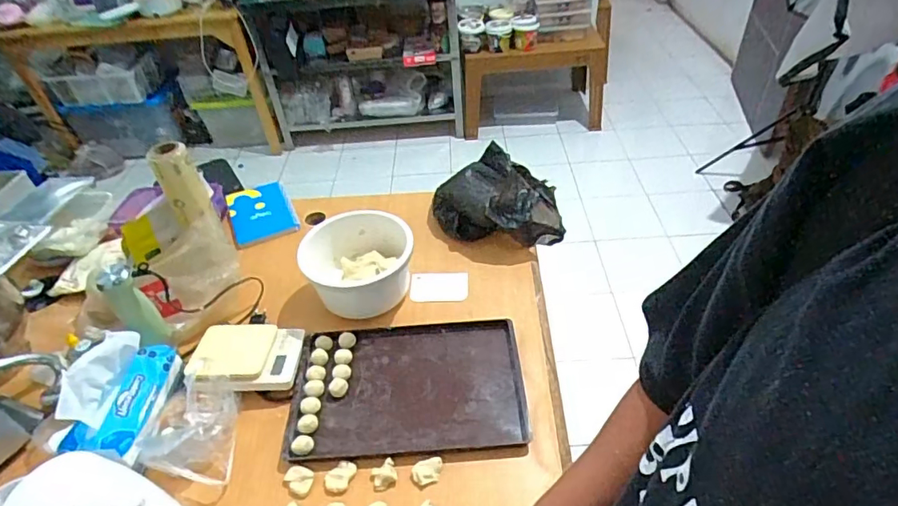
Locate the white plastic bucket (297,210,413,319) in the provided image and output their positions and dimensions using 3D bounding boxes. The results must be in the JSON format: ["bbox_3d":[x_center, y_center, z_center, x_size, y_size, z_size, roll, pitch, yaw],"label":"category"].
[{"bbox_3d":[-0.170,0.020,1.006,0.194,0.113,0.199,-3,41,3],"label":"white plastic bucket"}]

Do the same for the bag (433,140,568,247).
[{"bbox_3d":[0.101,-0.118,1.103,0.273,0.125,0.164,1,42,7],"label":"bag"}]

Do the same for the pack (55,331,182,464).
[{"bbox_3d":[-0.509,0.209,0.798,0.108,0.107,0.184,-3,41,2],"label":"pack"}]

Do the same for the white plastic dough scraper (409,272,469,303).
[{"bbox_3d":[-0.019,0.066,1.033,0.112,0.010,0.070,-1,56,3],"label":"white plastic dough scraper"}]

